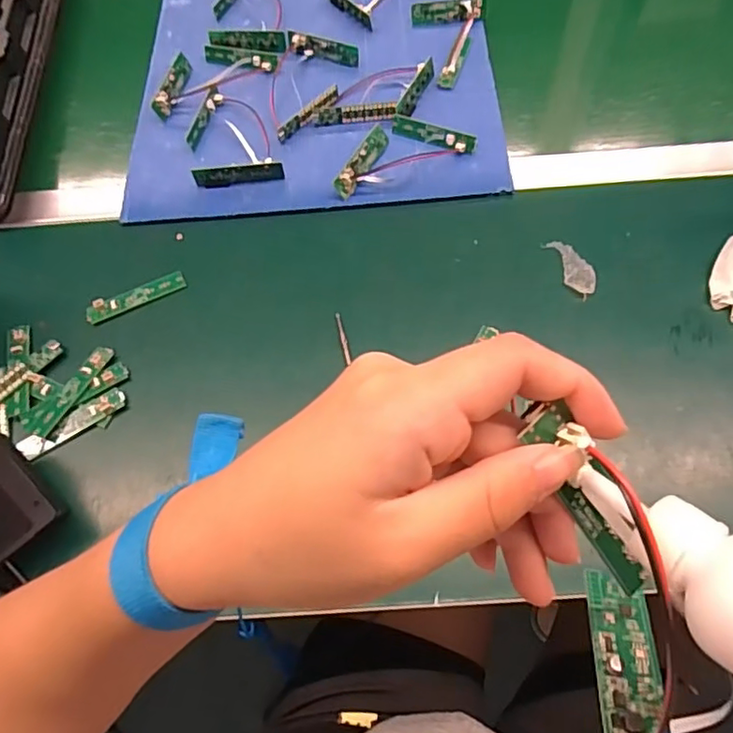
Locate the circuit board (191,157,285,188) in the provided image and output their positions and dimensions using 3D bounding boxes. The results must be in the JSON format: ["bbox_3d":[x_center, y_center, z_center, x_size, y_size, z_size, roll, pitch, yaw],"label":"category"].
[{"bbox_3d":[-0.117,-0.176,0.527,0.080,0.020,0.011,-8,65,-1],"label":"circuit board"}]

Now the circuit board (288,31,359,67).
[{"bbox_3d":[-0.045,-0.334,0.602,0.078,0.020,0.007,16,35,4],"label":"circuit board"}]

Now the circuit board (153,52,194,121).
[{"bbox_3d":[-0.199,-0.288,0.586,0.014,0.024,0.079,9,66,7],"label":"circuit board"}]

